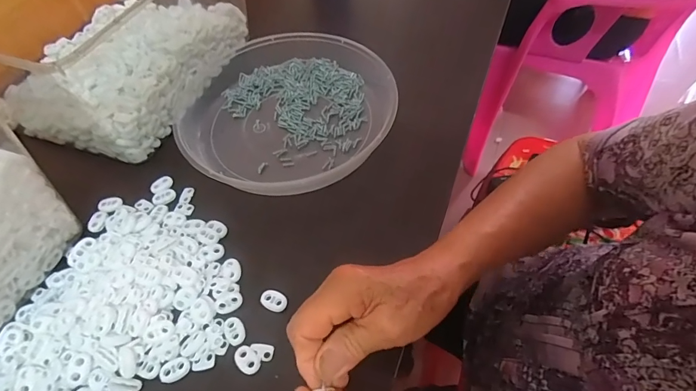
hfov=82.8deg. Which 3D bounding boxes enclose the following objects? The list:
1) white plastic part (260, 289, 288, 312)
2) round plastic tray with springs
[{"bbox_3d":[-0.061,0.087,0.326,0.023,0.004,0.015,17,57,15],"label":"white plastic part"},{"bbox_3d":[-0.072,-0.105,0.443,0.225,0.043,0.229,-2,54,2],"label":"round plastic tray with springs"}]

